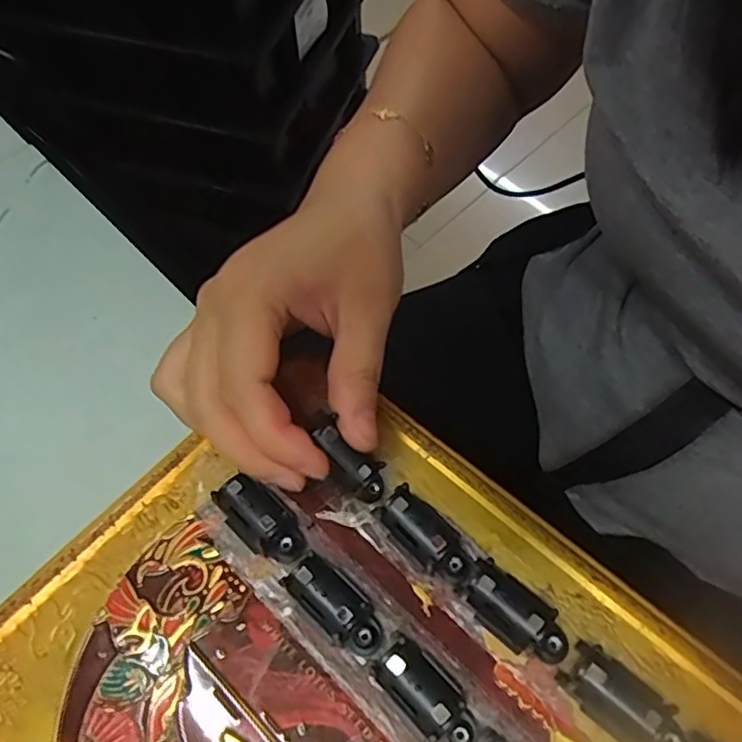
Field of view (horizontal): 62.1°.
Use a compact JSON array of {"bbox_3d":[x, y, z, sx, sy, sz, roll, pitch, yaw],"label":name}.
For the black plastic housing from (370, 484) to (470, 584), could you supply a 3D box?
[{"bbox_3d":[0.016,0.055,0.203,0.014,0.018,0.033,-36,64,-15],"label":"black plastic housing"}]

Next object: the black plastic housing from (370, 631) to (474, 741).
[{"bbox_3d":[0.016,0.094,0.182,0.033,0.014,0.017,39,70,22],"label":"black plastic housing"}]

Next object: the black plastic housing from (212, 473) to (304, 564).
[{"bbox_3d":[-0.037,0.050,0.210,0.034,0.013,0.018,40,70,22],"label":"black plastic housing"}]

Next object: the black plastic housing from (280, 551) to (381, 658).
[{"bbox_3d":[-0.012,0.073,0.196,0.016,0.015,0.036,-41,66,-18],"label":"black plastic housing"}]

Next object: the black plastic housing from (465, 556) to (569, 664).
[{"bbox_3d":[0.044,0.075,0.189,0.033,0.018,0.015,34,68,20],"label":"black plastic housing"}]

